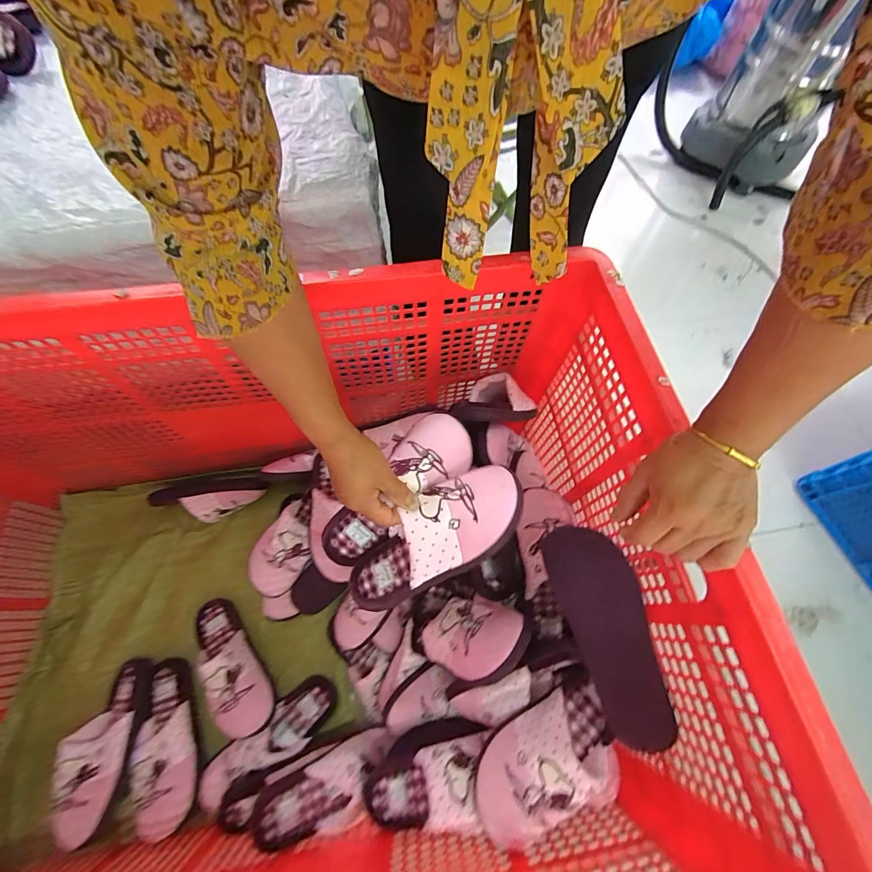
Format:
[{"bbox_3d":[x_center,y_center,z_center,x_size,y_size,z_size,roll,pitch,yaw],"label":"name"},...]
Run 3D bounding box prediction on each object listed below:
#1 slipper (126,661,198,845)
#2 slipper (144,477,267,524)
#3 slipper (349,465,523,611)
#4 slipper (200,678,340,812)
[{"bbox_3d":[-0.456,0.512,0.648,0.096,0.045,0.238,-15,67,-9],"label":"slipper"},{"bbox_3d":[-0.480,0.130,0.814,0.247,0.078,0.094,-2,66,-3],"label":"slipper"},{"bbox_3d":[-0.006,0.125,0.463,0.235,0.075,0.097,-39,70,13],"label":"slipper"},{"bbox_3d":[-0.284,0.521,0.661,0.239,0.045,0.082,-34,71,-16],"label":"slipper"}]

